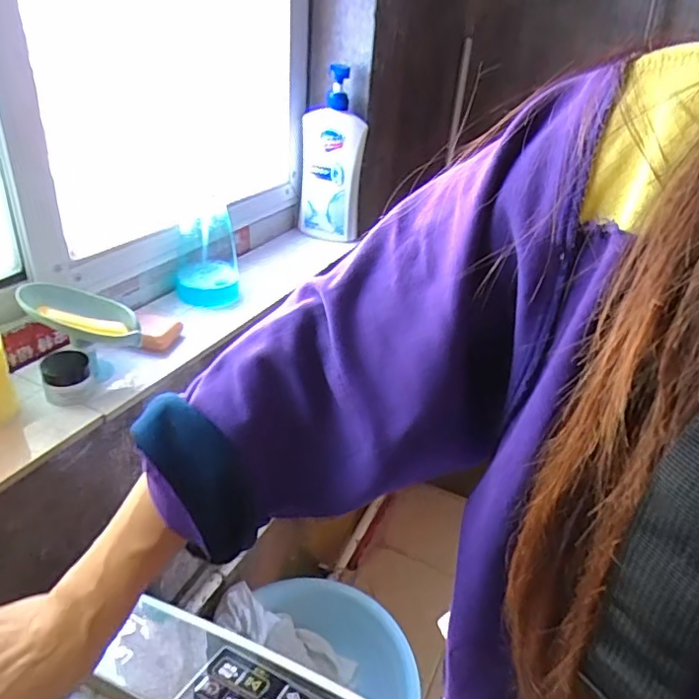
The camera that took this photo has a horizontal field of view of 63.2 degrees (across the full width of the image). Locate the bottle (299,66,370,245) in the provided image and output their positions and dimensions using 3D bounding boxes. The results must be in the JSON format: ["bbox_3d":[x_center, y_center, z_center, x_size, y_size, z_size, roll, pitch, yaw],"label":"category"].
[{"bbox_3d":[-0.026,-0.305,0.921,0.101,0.261,0.047,1,30,-9],"label":"bottle"}]

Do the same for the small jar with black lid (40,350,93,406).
[{"bbox_3d":[-0.267,0.028,0.538,0.042,0.039,0.034,-8,33,-23],"label":"small jar with black lid"}]

